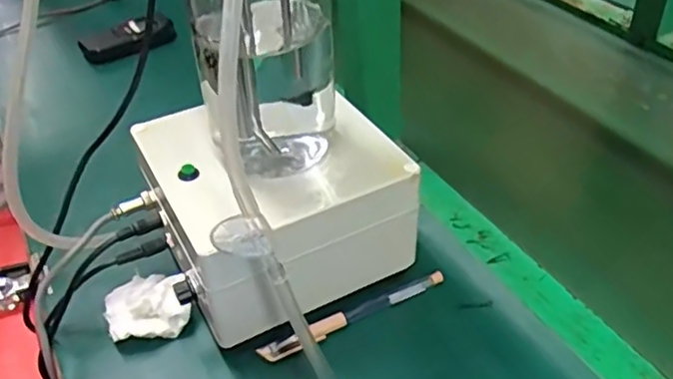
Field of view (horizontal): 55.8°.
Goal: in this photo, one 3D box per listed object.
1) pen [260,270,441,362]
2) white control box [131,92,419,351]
[{"bbox_3d":[0.015,0.092,0.465,0.150,0.013,0.010,-22,43,-19],"label":"pen"},{"bbox_3d":[-0.049,0.006,0.480,0.164,0.127,0.165,-21,43,-19],"label":"white control box"}]

